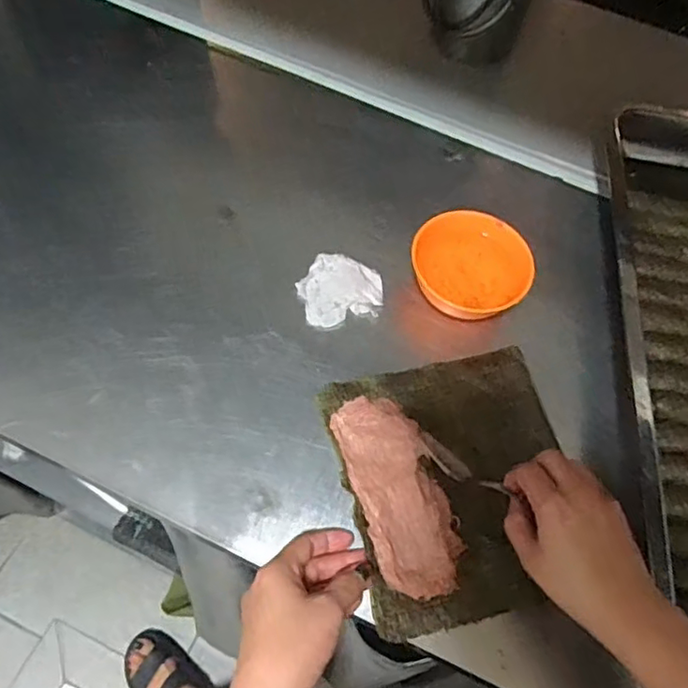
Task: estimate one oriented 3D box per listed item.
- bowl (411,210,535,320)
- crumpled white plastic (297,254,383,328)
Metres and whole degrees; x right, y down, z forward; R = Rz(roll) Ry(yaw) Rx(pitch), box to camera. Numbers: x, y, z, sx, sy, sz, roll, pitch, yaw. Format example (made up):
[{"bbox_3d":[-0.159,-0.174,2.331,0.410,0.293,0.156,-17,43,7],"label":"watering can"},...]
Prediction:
[{"bbox_3d":[0.114,-0.069,0.547,0.107,0.046,0.093,22,64,11],"label":"bowl"},{"bbox_3d":[-0.004,-0.052,0.553,0.074,0.009,0.070,1,60,-2],"label":"crumpled white plastic"}]

